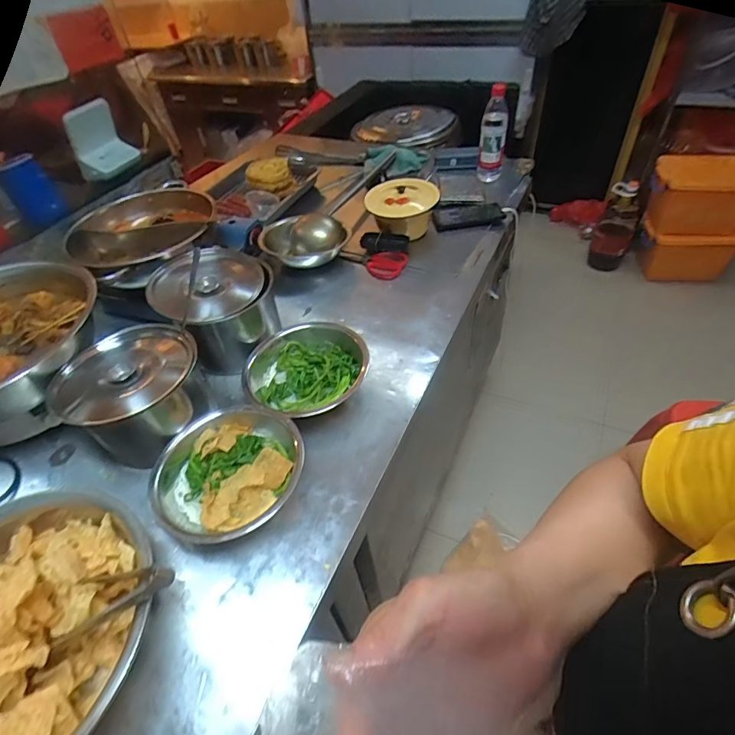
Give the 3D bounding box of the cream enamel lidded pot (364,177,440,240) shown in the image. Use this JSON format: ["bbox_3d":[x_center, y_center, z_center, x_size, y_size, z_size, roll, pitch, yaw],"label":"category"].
[{"bbox_3d":[0.082,-0.375,1.045,0.160,0.076,0.146,-3,46,3],"label":"cream enamel lidded pot"}]

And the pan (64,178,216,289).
[{"bbox_3d":[-0.450,-0.278,0.934,0.292,0.097,0.291,-3,46,3],"label":"pan"}]

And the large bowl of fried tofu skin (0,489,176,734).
[{"bbox_3d":[-0.385,0.286,0.461,0.255,0.135,0.278,-3,46,3],"label":"large bowl of fried tofu skin"}]

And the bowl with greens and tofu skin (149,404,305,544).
[{"bbox_3d":[-0.195,0.142,0.623,0.199,0.057,0.186,-3,46,3],"label":"bowl with greens and tofu skin"}]

